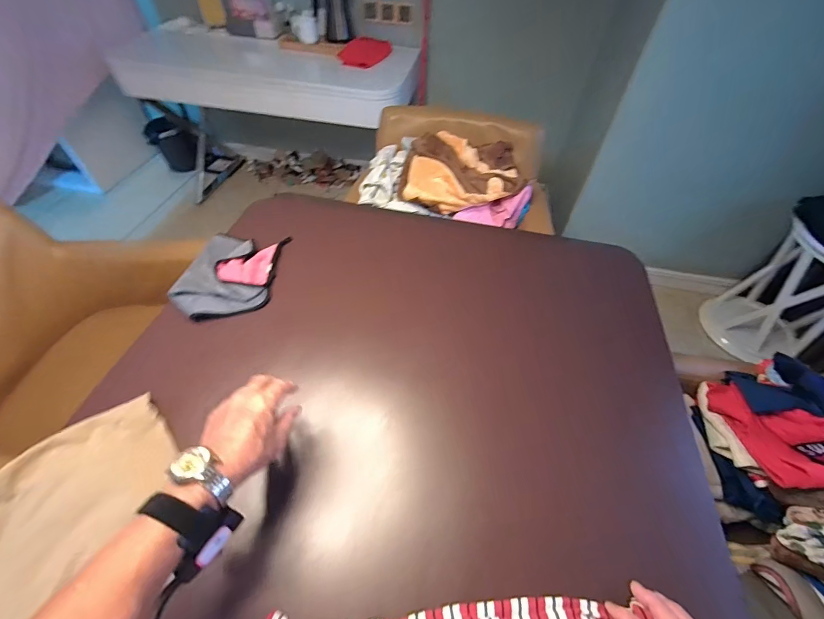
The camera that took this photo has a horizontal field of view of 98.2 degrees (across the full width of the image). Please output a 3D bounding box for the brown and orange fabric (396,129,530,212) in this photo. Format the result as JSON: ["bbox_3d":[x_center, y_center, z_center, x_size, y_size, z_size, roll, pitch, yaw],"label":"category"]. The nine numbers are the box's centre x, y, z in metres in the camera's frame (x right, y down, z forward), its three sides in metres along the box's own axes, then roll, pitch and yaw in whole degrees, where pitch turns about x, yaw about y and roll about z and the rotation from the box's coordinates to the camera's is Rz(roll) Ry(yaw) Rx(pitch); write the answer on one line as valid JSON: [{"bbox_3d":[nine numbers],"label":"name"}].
[{"bbox_3d":[0.161,-0.469,1.201,0.378,0.119,0.268,4,52,0],"label":"brown and orange fabric"}]

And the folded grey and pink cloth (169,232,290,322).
[{"bbox_3d":[-0.375,-0.074,0.737,0.173,0.021,0.229,6,52,1],"label":"folded grey and pink cloth"}]

